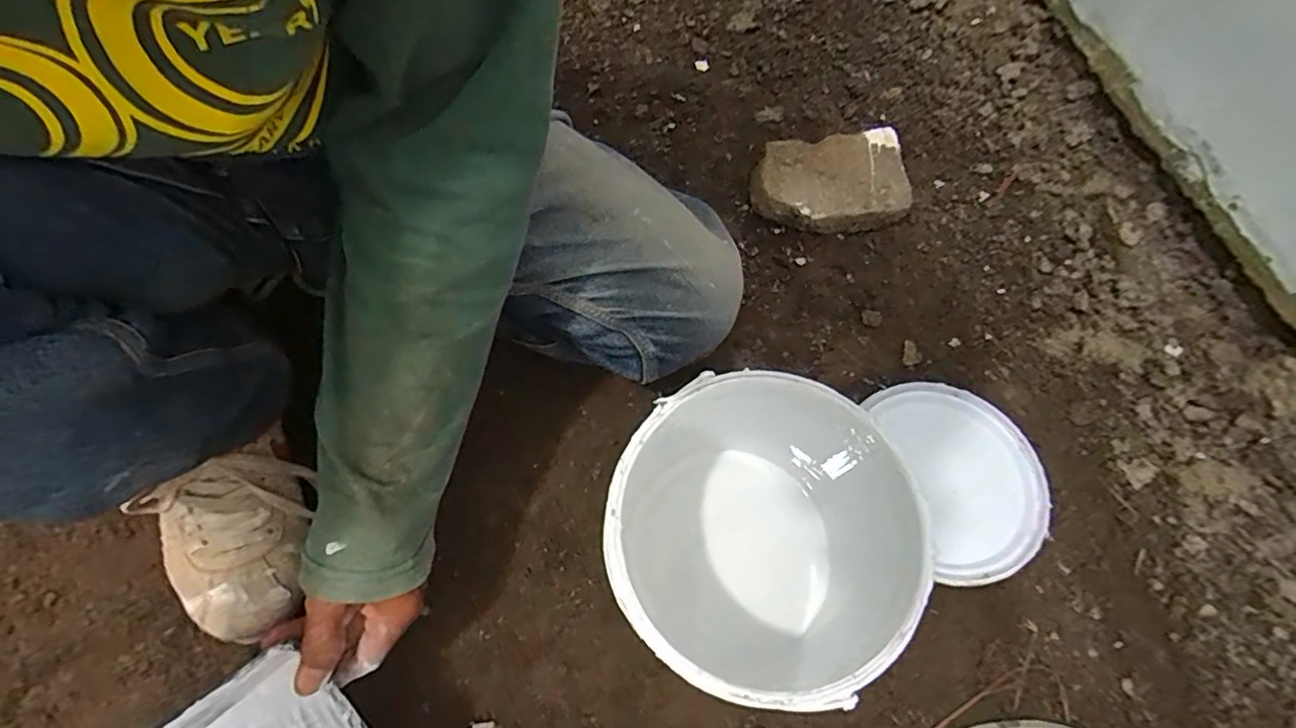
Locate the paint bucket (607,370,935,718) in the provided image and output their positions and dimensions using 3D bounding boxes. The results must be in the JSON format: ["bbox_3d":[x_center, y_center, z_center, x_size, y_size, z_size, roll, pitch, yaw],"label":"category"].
[{"bbox_3d":[0.066,0.125,0.415,0.178,0.190,0.180,0,66,0],"label":"paint bucket"}]

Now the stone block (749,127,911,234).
[{"bbox_3d":[0.194,-0.190,0.630,0.157,0.061,0.094,-8,66,-4],"label":"stone block"}]

